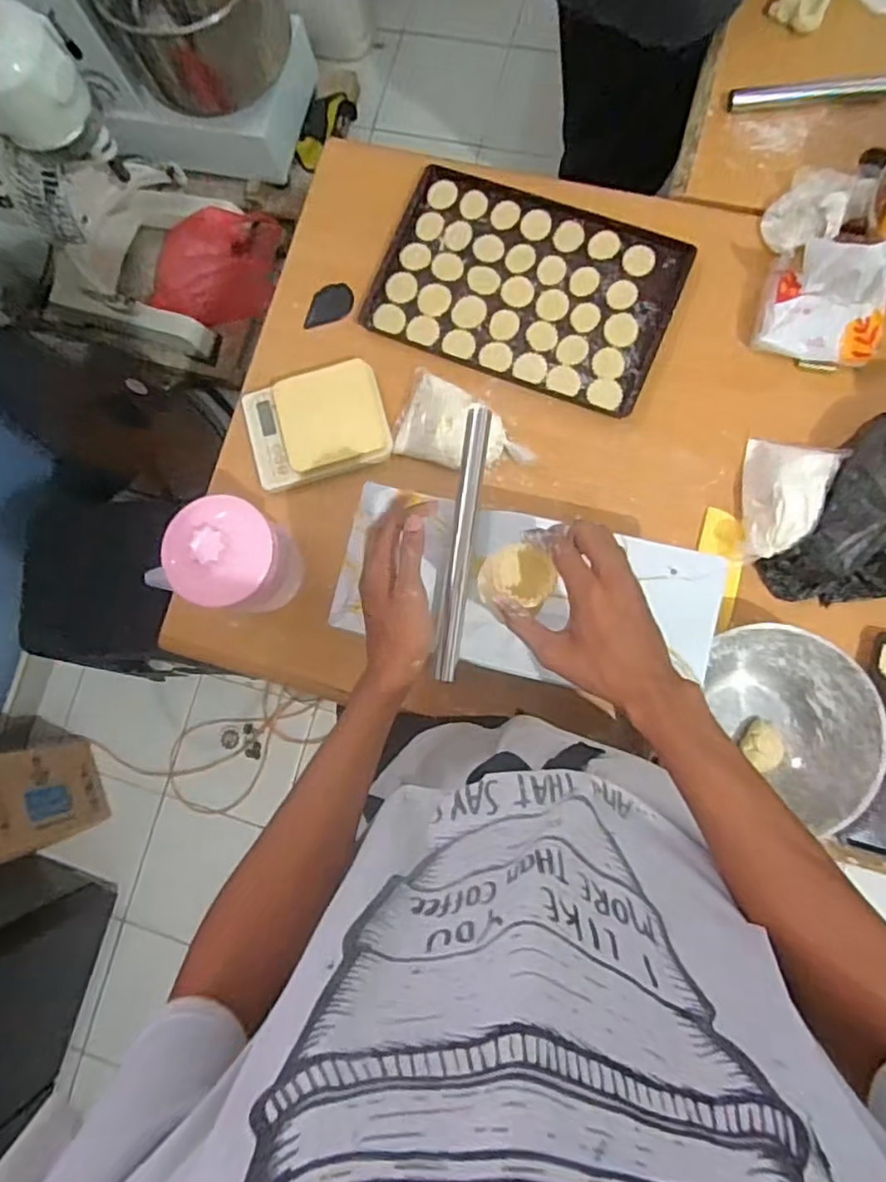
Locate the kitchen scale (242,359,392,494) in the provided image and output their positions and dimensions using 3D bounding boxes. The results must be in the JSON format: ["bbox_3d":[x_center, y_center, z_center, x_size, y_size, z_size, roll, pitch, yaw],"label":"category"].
[{"bbox_3d":[-0.160,-0.212,0.829,0.172,0.027,0.138,-15,81,4],"label":"kitchen scale"}]

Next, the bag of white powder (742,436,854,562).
[{"bbox_3d":[0.382,-0.103,0.744,0.086,0.062,0.140,22,85,8],"label":"bag of white powder"}]

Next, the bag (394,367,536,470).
[{"bbox_3d":[0.031,-0.204,0.811,0.167,0.025,0.105,18,85,8],"label":"bag"}]

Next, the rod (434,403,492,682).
[{"bbox_3d":[0.020,-0.049,0.652,0.024,0.018,0.274,7,83,7],"label":"rod"}]

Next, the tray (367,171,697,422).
[{"bbox_3d":[0.104,-0.389,0.824,0.365,0.019,0.242,23,86,8],"label":"tray"}]

